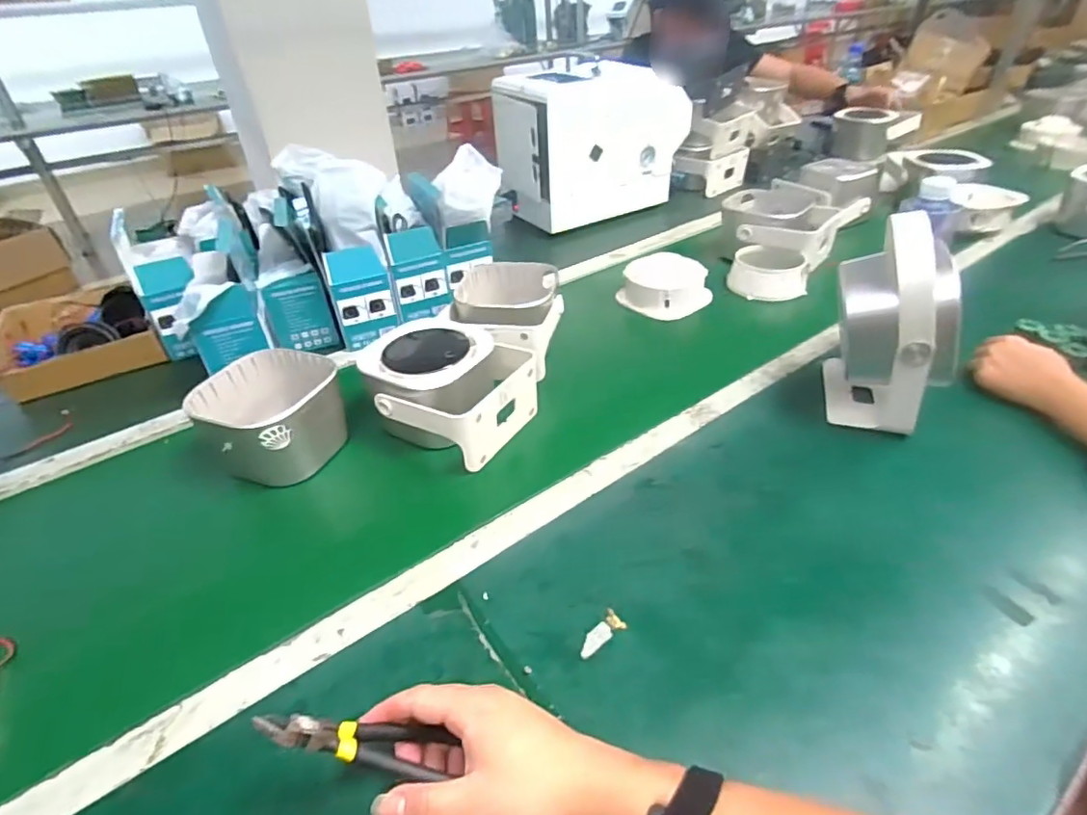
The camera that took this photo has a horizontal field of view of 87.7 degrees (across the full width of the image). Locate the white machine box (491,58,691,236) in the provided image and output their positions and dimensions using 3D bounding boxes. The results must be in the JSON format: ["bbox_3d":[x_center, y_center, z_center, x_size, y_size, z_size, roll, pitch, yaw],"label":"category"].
[{"bbox_3d":[0.100,-0.589,1.262,0.388,0.273,0.214,-23,41,-24],"label":"white machine box"}]

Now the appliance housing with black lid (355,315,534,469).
[{"bbox_3d":[-0.122,-0.025,0.699,0.184,0.094,0.151,17,41,26],"label":"appliance housing with black lid"}]

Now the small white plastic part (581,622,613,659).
[{"bbox_3d":[0.042,0.190,0.464,0.035,0.004,0.016,-30,44,-31],"label":"small white plastic part"}]

